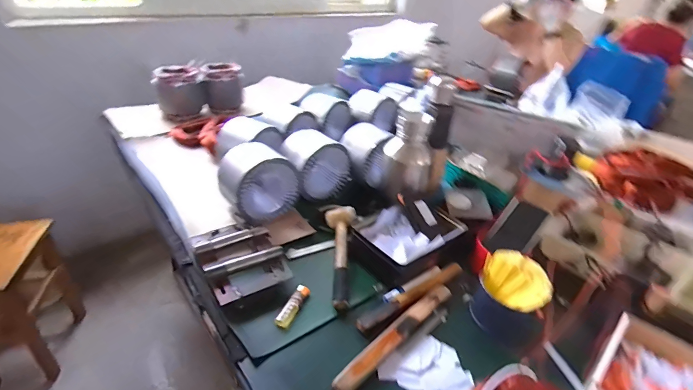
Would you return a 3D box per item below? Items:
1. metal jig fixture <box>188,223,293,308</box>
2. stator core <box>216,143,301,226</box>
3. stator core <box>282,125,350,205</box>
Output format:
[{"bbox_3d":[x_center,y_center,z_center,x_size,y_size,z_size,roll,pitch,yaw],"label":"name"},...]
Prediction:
[{"bbox_3d":[-0.196,0.113,0.686,0.134,0.045,0.181,-16,36,-30],"label":"metal jig fixture"},{"bbox_3d":[-0.191,-0.027,0.825,0.151,0.141,0.112,-18,37,-32],"label":"stator core"},{"bbox_3d":[-0.070,-0.074,0.911,0.152,0.144,0.107,-16,36,-29],"label":"stator core"}]

